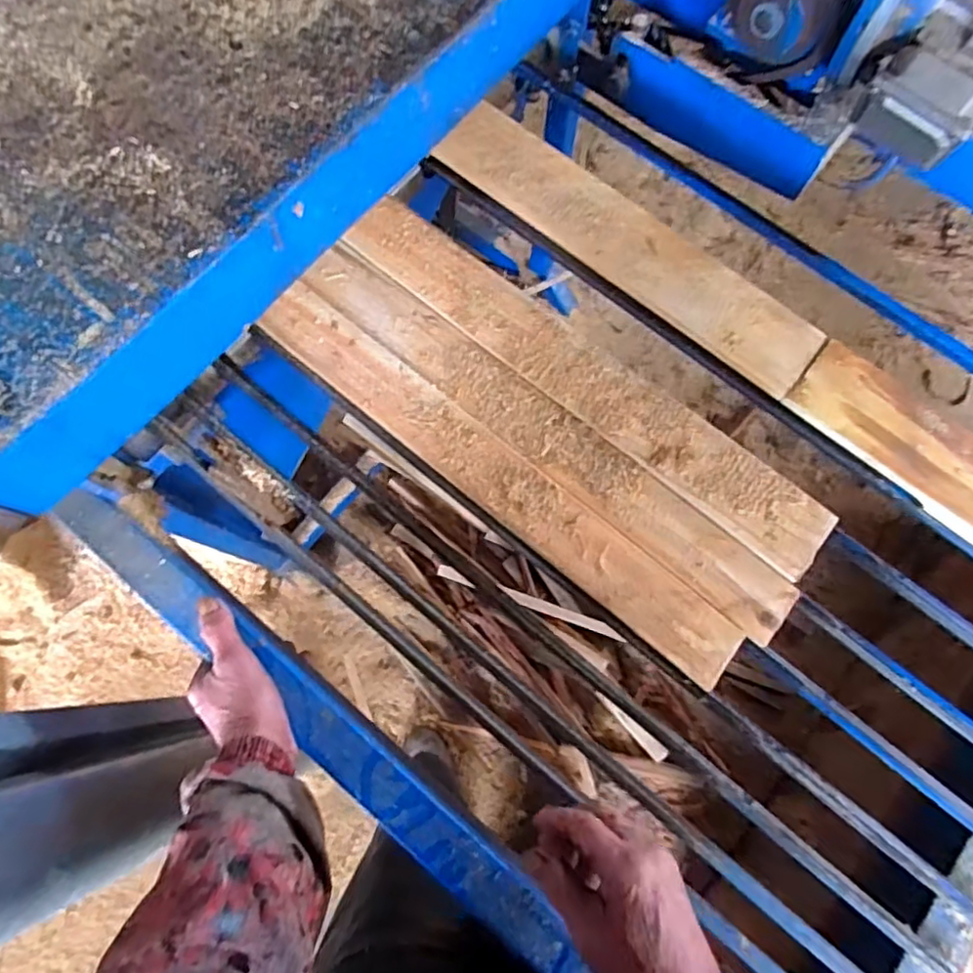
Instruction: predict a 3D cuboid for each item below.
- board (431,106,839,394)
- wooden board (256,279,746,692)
[{"bbox_3d":[0.126,-0.222,0.571,0.380,0.018,0.077,37,79,10],"label":"board"},{"bbox_3d":[0.004,-0.016,0.515,0.464,0.013,0.055,38,79,10],"label":"wooden board"}]

